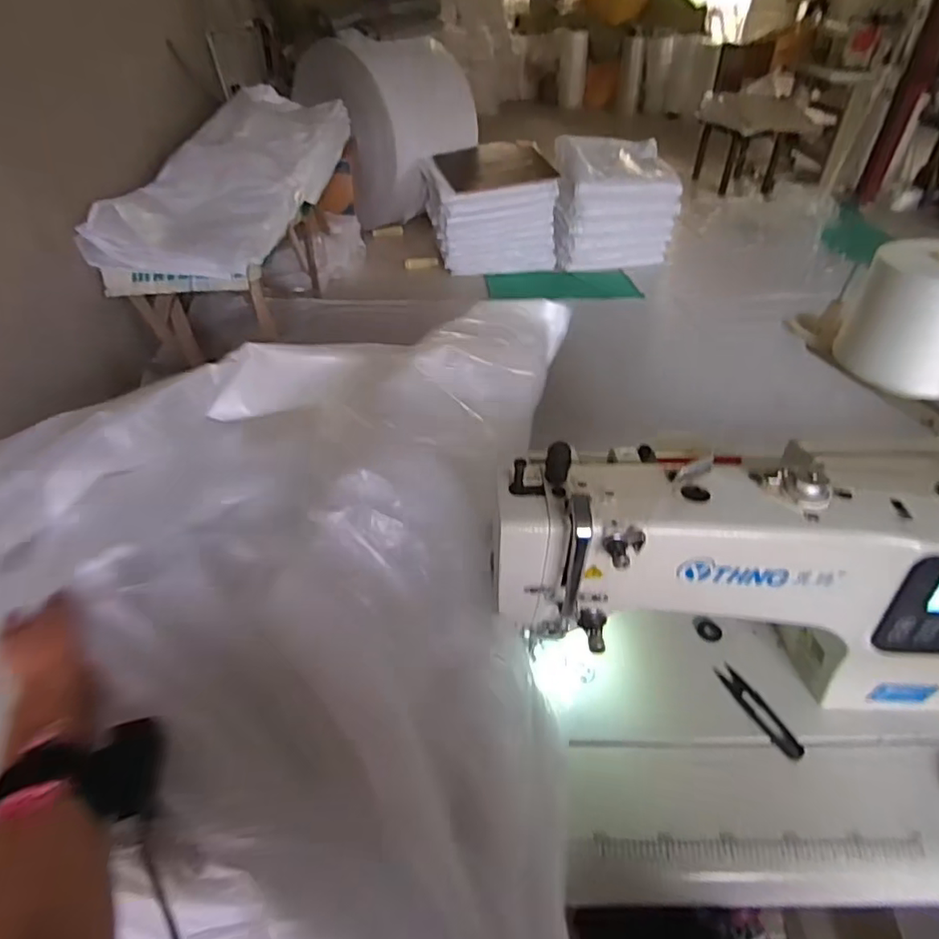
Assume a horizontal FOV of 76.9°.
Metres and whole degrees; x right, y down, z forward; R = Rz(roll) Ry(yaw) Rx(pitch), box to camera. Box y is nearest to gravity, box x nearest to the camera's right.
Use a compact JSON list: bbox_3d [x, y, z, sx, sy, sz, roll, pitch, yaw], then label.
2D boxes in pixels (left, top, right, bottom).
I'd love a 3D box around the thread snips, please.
[{"bbox_3d":[0.274,0.227,0.559,0.021,0.005,0.098,-17,43,-17],"label":"thread snips"}]

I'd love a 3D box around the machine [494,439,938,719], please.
[{"bbox_3d":[0.329,0.097,0.521,0.590,0.239,0.135,-1,41,1],"label":"machine"}]

